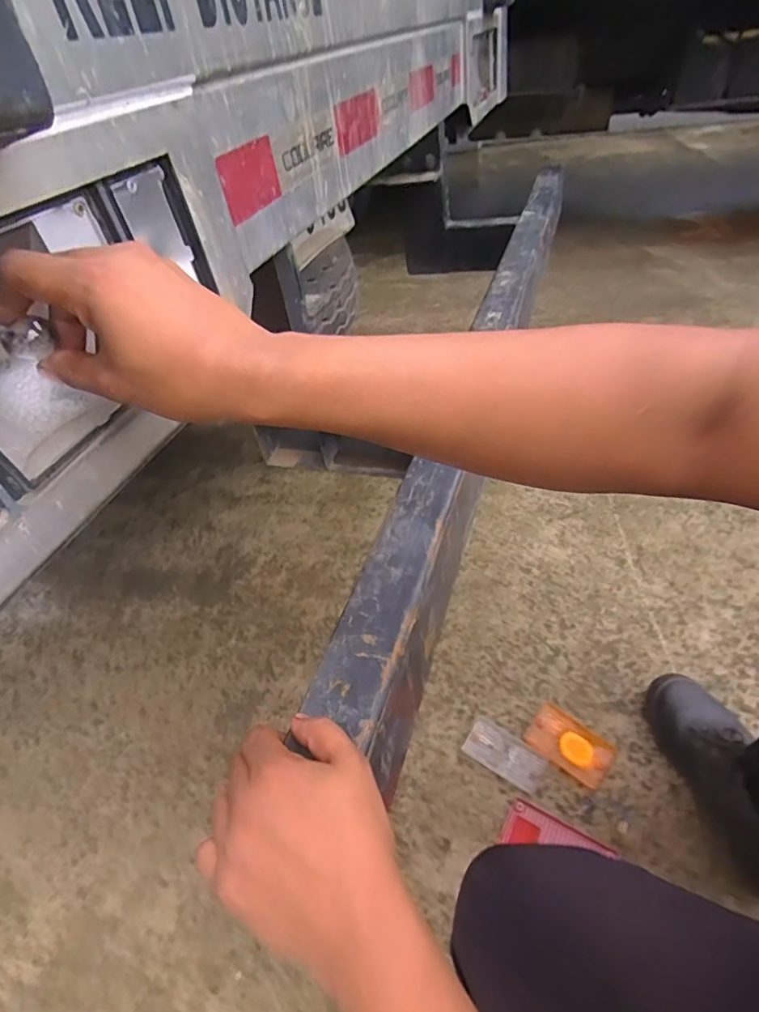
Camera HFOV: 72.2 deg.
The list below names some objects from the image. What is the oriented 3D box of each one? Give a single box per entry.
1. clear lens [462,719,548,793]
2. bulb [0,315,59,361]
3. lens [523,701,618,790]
[{"bbox_3d":[0.198,0.394,0.827,0.120,0.012,0.061,23,52,30],"label":"clear lens"},{"bbox_3d":[-0.207,-0.094,0.297,0.040,0.019,0.016,-21,46,-12],"label":"bulb"},{"bbox_3d":[0.302,0.377,0.826,0.121,0.013,0.080,27,54,34],"label":"lens"}]

